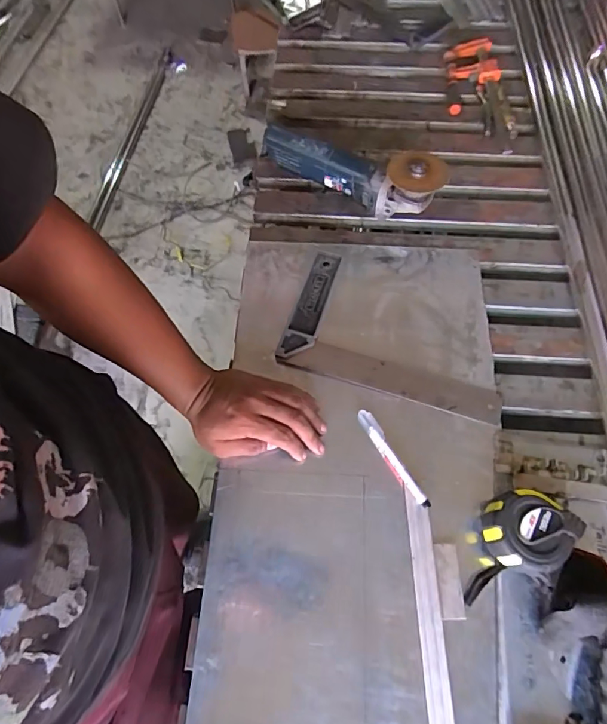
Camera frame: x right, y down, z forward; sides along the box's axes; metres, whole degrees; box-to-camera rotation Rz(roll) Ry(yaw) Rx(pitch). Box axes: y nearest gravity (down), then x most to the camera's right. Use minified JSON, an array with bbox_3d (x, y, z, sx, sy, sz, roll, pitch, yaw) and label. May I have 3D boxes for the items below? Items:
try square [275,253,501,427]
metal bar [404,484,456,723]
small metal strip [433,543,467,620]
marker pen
[{"bbox_3d":[0.126,-0.041,0.608,0.287,0.015,0.179,16,66,8],"label":"try square"},{"bbox_3d":[0.133,0.310,0.453,0.028,0.011,0.336,-1,65,0],"label":"metal bar"},{"bbox_3d":[0.157,0.236,0.484,0.027,0.005,0.073,-2,65,-1],"label":"small metal strip"},{"bbox_3d":[0.106,0.116,0.544,0.016,0.017,0.133,-27,68,-12],"label":"marker pen"}]

